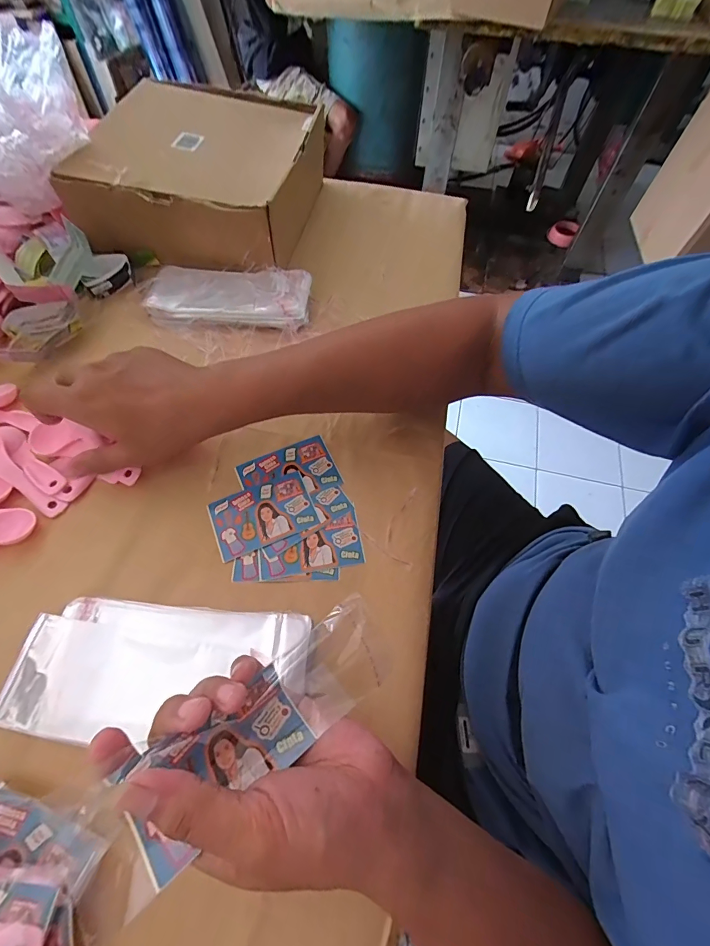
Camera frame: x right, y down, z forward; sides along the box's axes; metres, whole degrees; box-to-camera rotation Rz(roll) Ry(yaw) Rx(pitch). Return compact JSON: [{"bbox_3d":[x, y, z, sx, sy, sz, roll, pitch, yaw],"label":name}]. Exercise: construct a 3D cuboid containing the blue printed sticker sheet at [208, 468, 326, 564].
[{"bbox_3d":[-0.083,0.037,0.358,0.090,0.004,0.063,-21,63,-11],"label":"blue printed sticker sheet"}]

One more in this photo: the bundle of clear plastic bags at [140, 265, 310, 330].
[{"bbox_3d":[-0.150,-0.215,0.472,0.189,0.025,0.083,5,61,3],"label":"bundle of clear plastic bags"}]

